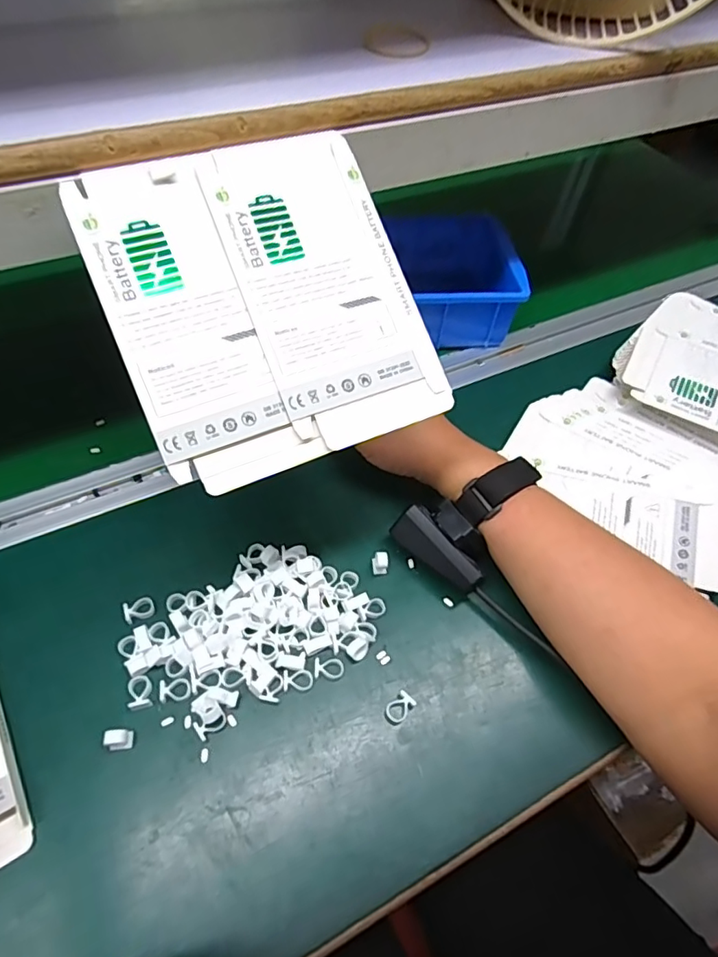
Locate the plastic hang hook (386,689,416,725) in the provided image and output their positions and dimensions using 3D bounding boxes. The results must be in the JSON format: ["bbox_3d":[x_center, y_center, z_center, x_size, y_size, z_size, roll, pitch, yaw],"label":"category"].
[{"bbox_3d":[0.025,0.141,0.330,0.012,0.005,0.019,37,60,20],"label":"plastic hang hook"}]

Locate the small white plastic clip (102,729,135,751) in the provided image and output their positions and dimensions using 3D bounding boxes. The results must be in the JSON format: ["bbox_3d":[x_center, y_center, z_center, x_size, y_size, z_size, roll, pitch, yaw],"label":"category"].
[{"bbox_3d":[-0.136,0.148,0.306,0.013,0.015,0.009,-5,55,-8],"label":"small white plastic clip"}]

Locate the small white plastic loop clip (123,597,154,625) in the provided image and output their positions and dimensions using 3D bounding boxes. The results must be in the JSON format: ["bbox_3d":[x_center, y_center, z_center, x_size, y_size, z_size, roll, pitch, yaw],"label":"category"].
[{"bbox_3d":[-0.143,0.085,0.349,0.018,0.006,0.014,-21,59,-18],"label":"small white plastic loop clip"}]

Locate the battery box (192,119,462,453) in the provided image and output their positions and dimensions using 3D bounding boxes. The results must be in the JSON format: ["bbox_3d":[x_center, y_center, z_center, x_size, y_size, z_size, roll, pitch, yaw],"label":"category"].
[{"bbox_3d":[-0.017,-0.102,0.282,0.087,0.004,0.165,-21,88,-18],"label":"battery box"}]

